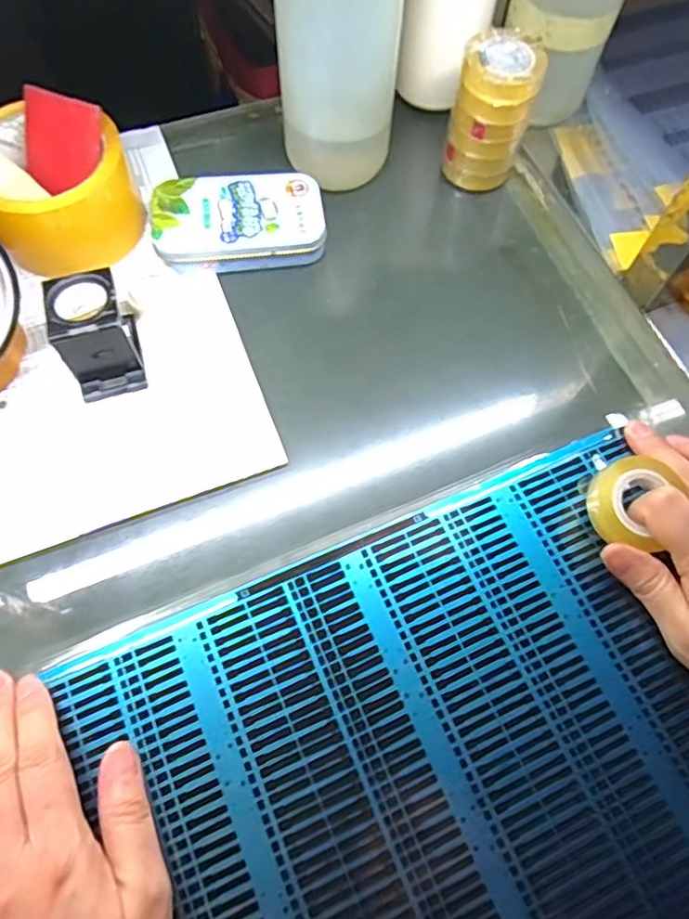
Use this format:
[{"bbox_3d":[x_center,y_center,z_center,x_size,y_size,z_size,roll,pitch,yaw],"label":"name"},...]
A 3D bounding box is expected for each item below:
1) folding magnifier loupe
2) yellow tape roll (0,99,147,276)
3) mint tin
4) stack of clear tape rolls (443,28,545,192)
[{"bbox_3d":[-0.142,-0.072,0.337,0.038,0.053,0.055,-16,68,-9],"label":"folding magnifier loupe"},{"bbox_3d":[-0.177,-0.165,0.365,0.081,0.052,0.081,1,67,-2],"label":"yellow tape roll"},{"bbox_3d":[-0.068,-0.153,0.388,0.107,0.024,0.070,-6,67,-5],"label":"mint tin"},{"bbox_3d":[0.096,-0.227,0.392,0.050,0.081,0.047,13,67,3],"label":"stack of clear tape rolls"}]

